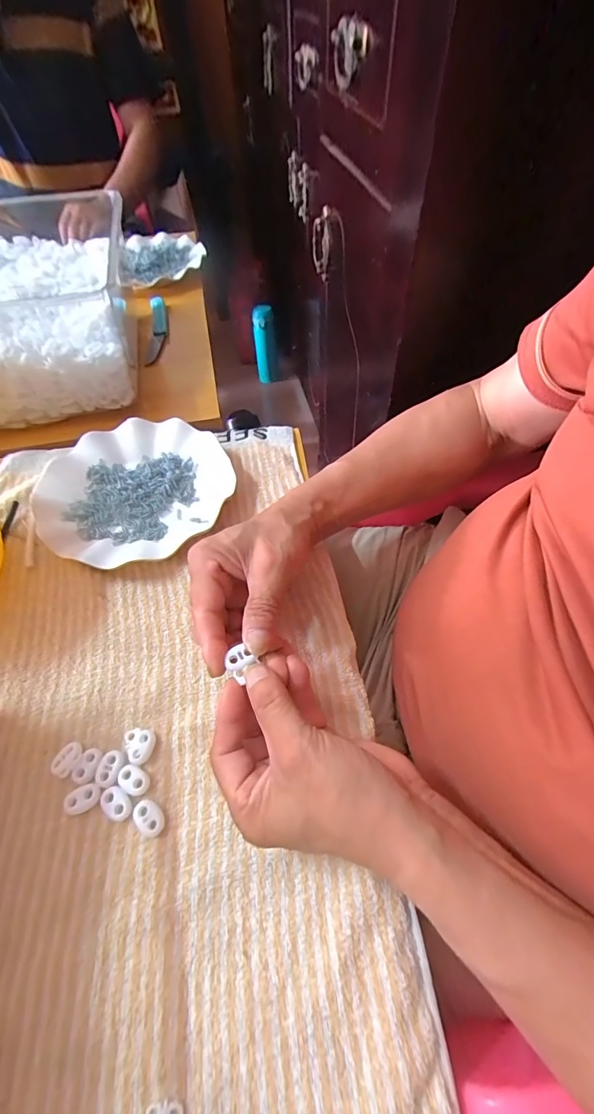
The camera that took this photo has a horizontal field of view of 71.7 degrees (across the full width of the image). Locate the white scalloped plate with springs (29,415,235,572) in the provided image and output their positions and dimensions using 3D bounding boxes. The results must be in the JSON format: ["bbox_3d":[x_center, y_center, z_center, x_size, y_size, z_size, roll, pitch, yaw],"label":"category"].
[{"bbox_3d":[-0.157,-0.069,0.407,0.178,0.026,0.169,-1,57,2],"label":"white scalloped plate with springs"}]

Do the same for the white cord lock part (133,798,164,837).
[{"bbox_3d":[-0.094,0.167,0.264,0.022,0.007,0.015,37,66,23],"label":"white cord lock part"}]

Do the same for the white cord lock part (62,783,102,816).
[{"bbox_3d":[-0.140,0.159,0.271,0.022,0.008,0.015,-17,58,-8],"label":"white cord lock part"}]

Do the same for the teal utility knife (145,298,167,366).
[{"bbox_3d":[-0.203,-0.329,0.602,0.024,0.018,0.121,-1,75,3],"label":"teal utility knife"}]

